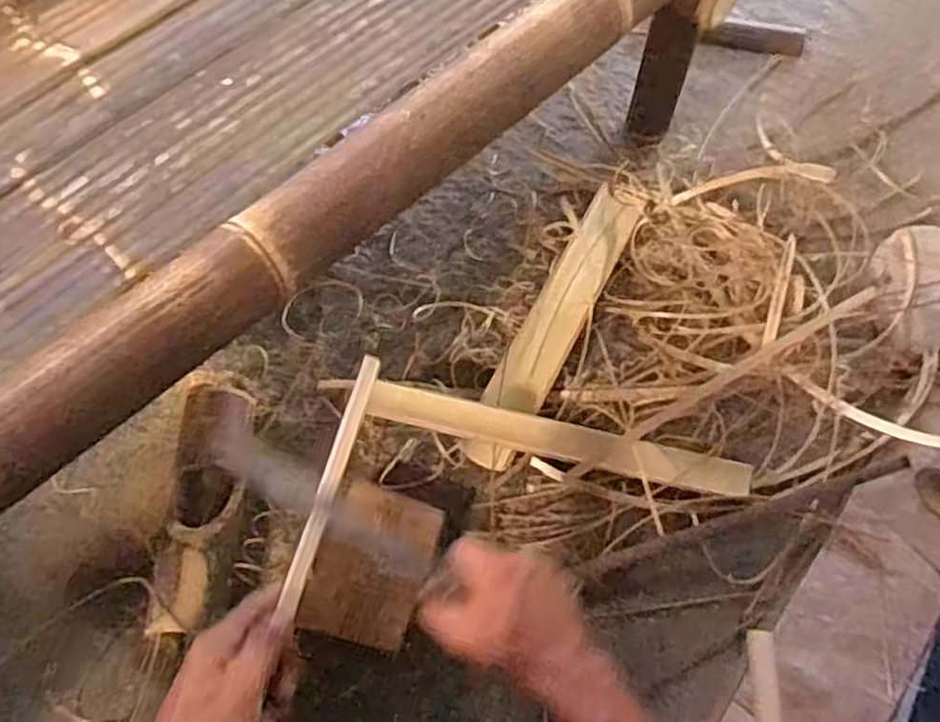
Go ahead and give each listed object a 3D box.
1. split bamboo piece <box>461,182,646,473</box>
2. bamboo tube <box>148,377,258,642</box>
[{"bbox_3d":[0.119,-0.062,0.989,0.073,0.030,0.463,25,64,11],"label":"split bamboo piece"},{"bbox_3d":[-0.306,0.164,0.858,0.077,0.061,0.289,1,61,-1],"label":"bamboo tube"}]

